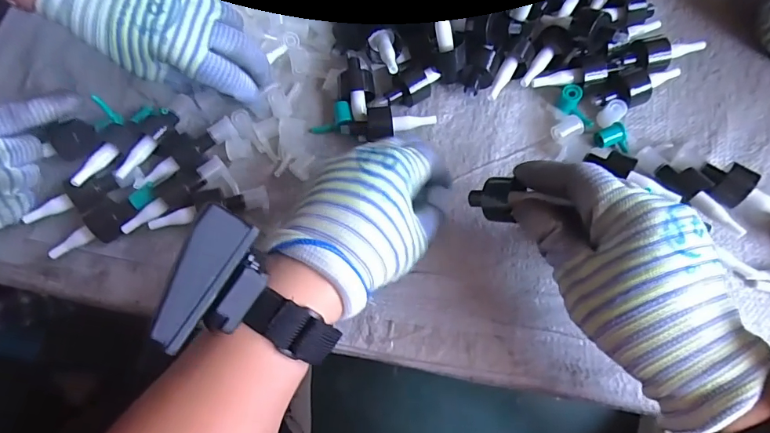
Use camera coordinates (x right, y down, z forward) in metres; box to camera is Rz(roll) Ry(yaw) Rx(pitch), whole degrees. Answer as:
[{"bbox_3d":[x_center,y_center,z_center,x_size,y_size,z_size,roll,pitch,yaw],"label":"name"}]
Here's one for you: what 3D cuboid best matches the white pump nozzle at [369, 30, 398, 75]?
[{"bbox_3d":[0.001,-0.133,0.362,0.019,0.014,0.048,-14,54,-2],"label":"white pump nozzle"}]

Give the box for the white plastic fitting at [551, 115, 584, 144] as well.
[{"bbox_3d":[0.151,-0.073,0.370,0.024,0.014,0.021,-21,72,-4],"label":"white plastic fitting"}]

